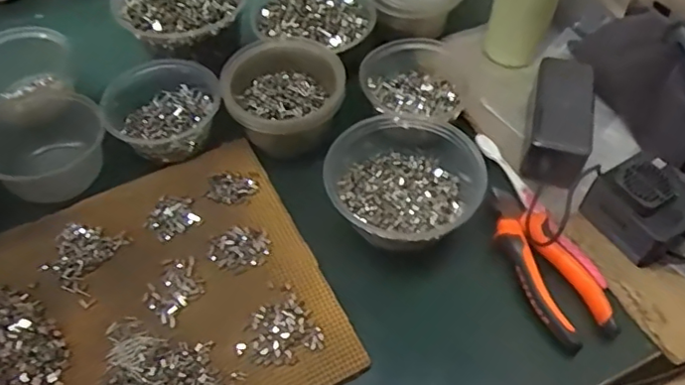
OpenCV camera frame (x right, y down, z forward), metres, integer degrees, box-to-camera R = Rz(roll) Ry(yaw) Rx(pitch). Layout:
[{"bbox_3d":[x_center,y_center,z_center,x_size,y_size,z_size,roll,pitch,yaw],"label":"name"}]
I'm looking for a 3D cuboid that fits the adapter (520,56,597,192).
[{"bbox_3d":[0.211,-0.067,0.567,0.056,0.046,0.149,14,54,11],"label":"adapter"}]

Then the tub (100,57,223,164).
[{"bbox_3d":[-0.181,-0.084,0.591,0.111,0.059,0.105,0,52,0],"label":"tub"}]

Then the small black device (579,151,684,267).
[{"bbox_3d":[0.266,0.009,0.506,0.074,0.053,0.079,-26,57,-19],"label":"small black device"}]

